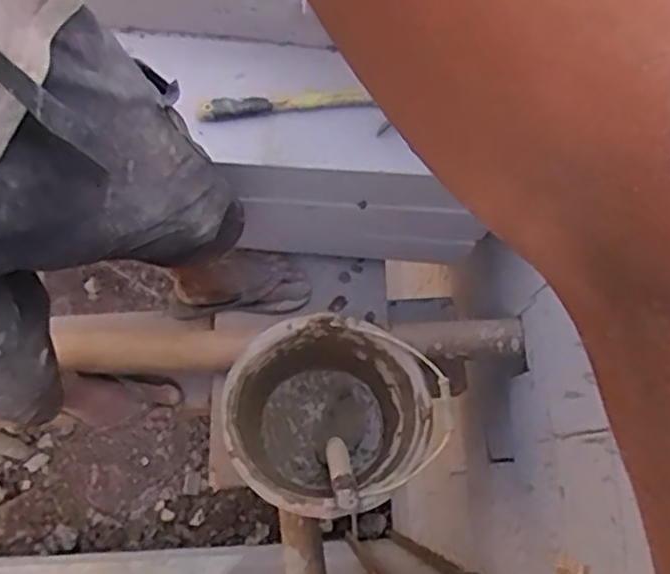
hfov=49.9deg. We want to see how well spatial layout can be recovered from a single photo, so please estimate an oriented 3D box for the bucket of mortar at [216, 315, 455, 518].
[{"bbox_3d":[-0.010,0.193,1.106,0.293,0.243,0.280,1,75,-2],"label":"bucket of mortar"}]

